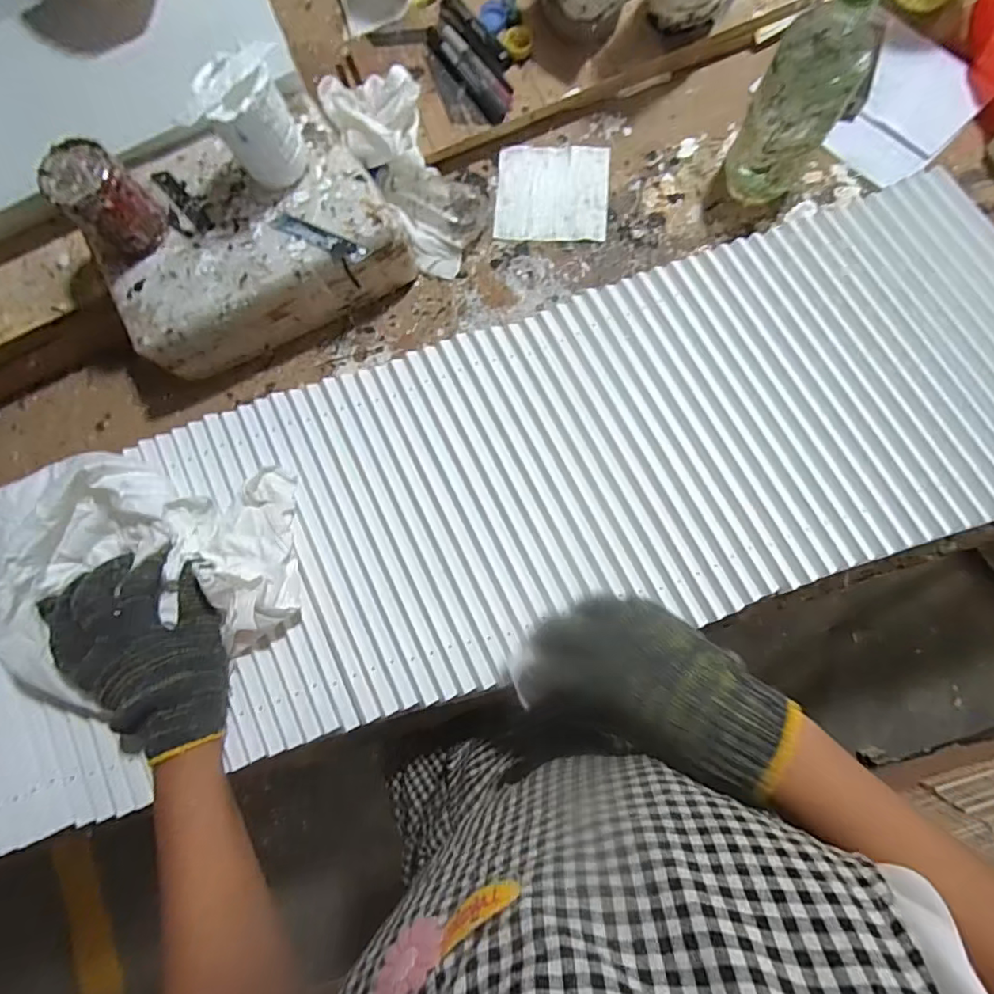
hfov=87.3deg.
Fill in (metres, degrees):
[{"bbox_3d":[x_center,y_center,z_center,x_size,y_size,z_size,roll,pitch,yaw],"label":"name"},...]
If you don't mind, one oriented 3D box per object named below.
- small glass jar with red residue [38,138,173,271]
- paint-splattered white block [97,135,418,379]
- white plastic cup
[{"bbox_3d":[-0.363,-0.267,0.479,0.070,0.071,0.076,0,84,3],"label":"small glass jar with red residue"},{"bbox_3d":[-0.254,-0.269,0.555,0.288,0.095,0.200,-23,84,1],"label":"paint-splattered white block"},{"bbox_3d":[-0.217,-0.333,0.466,0.065,0.086,0.061,0,84,3],"label":"white plastic cup"}]

